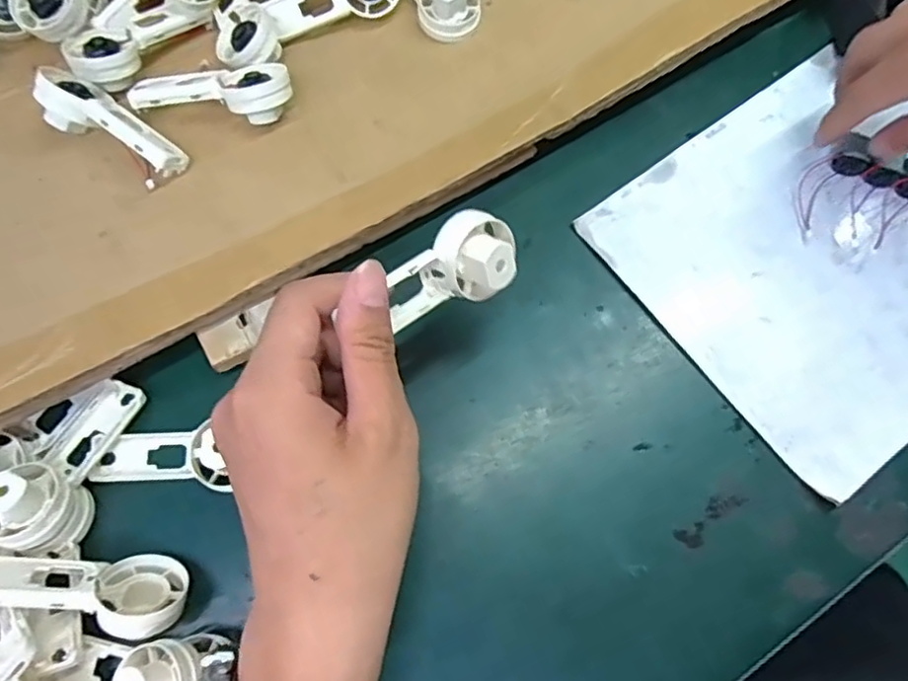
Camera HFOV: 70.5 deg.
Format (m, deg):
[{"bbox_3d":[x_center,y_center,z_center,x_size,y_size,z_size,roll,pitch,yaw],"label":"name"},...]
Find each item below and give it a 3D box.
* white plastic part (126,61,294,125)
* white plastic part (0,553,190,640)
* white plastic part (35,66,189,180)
[{"bbox_3d":[-0.141,-0.142,0.376,0.092,0.024,0.033,-4,70,0],"label":"white plastic part"},{"bbox_3d":[-0.174,0.115,0.299,0.091,0.041,0.015,14,112,-18],"label":"white plastic part"},{"bbox_3d":[-0.196,-0.122,0.361,0.097,0.035,0.036,38,75,13],"label":"white plastic part"}]

